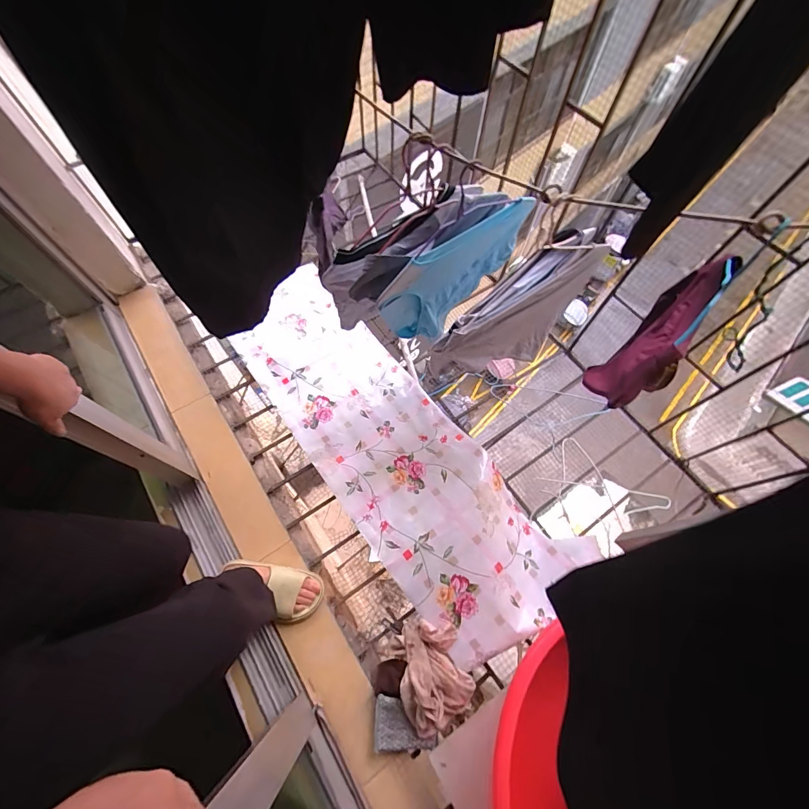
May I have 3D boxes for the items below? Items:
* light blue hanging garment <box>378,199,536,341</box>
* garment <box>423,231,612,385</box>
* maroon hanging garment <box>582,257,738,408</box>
[{"bbox_3d":[0.100,-0.264,0.849,0.349,0.259,0.062,-30,70,-15],"label":"light blue hanging garment"},{"bbox_3d":[0.233,-0.182,0.818,0.375,0.215,0.117,-34,71,-16],"label":"garment"},{"bbox_3d":[0.465,-0.130,0.680,0.090,0.239,0.327,42,70,16],"label":"maroon hanging garment"}]

